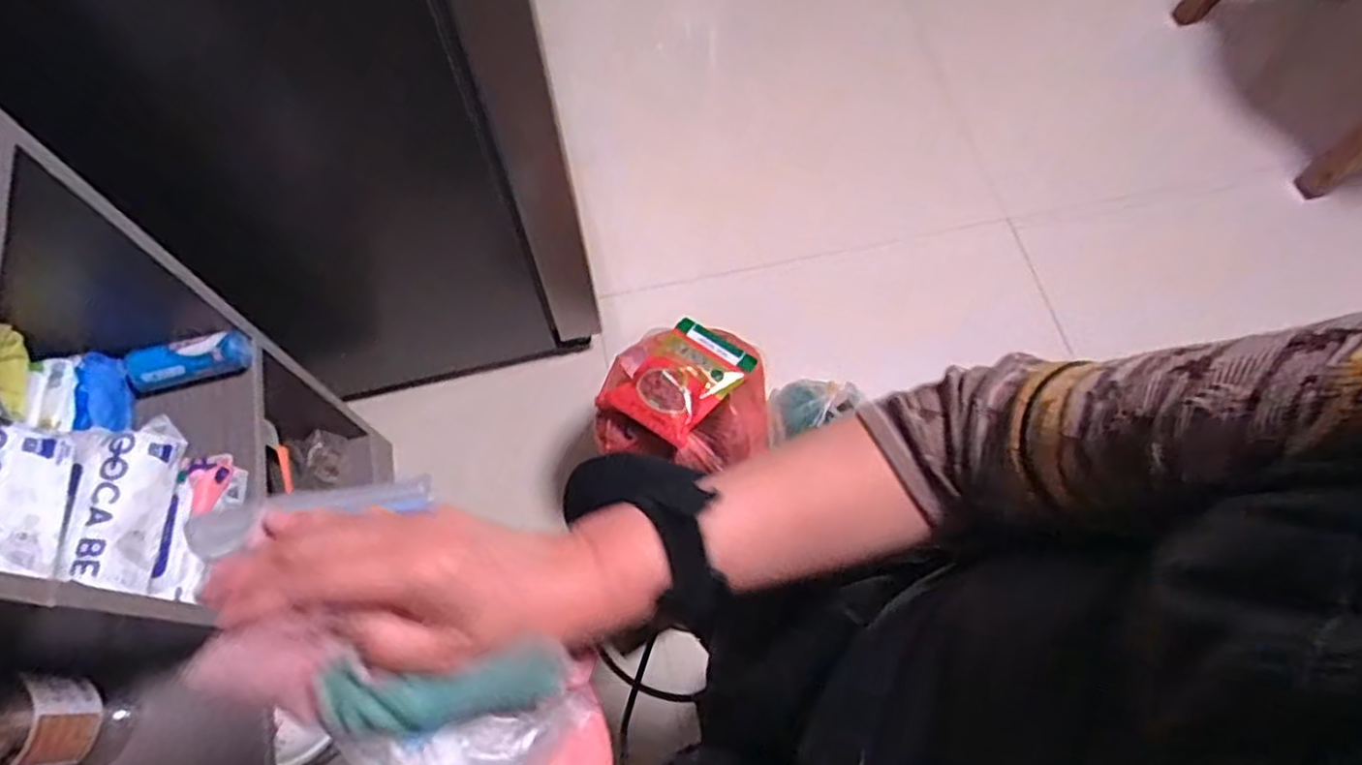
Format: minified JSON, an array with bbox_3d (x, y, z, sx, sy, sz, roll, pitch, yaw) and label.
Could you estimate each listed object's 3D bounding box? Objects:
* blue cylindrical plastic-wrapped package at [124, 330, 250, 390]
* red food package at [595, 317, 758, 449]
[{"bbox_3d":[-0.526,-0.022,0.779,0.116,0.034,0.041,-14,67,-6],"label":"blue cylindrical plastic-wrapped package"},{"bbox_3d":[-0.010,-0.007,0.985,0.152,0.046,0.182,40,72,15],"label":"red food package"}]

